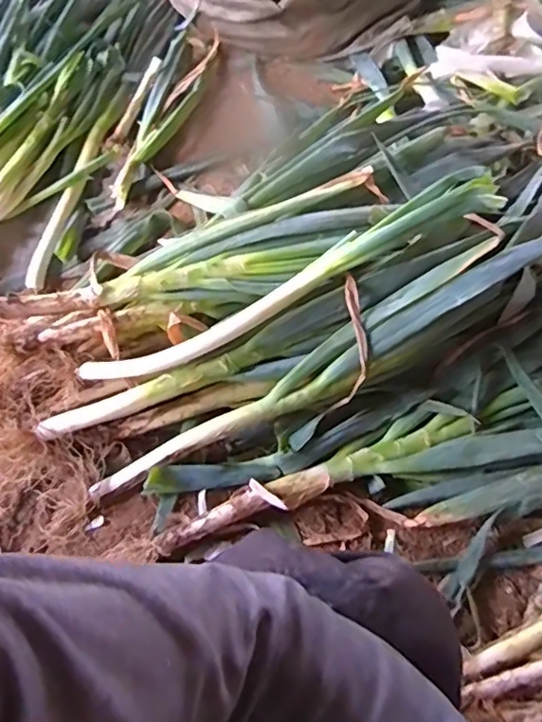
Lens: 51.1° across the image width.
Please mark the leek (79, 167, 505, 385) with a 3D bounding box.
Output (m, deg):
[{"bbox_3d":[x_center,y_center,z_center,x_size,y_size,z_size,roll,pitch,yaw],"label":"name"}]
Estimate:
[{"bbox_3d":[0.024,-0.101,0.837,0.653,0.060,0.086,-29,68,3],"label":"leek"}]

